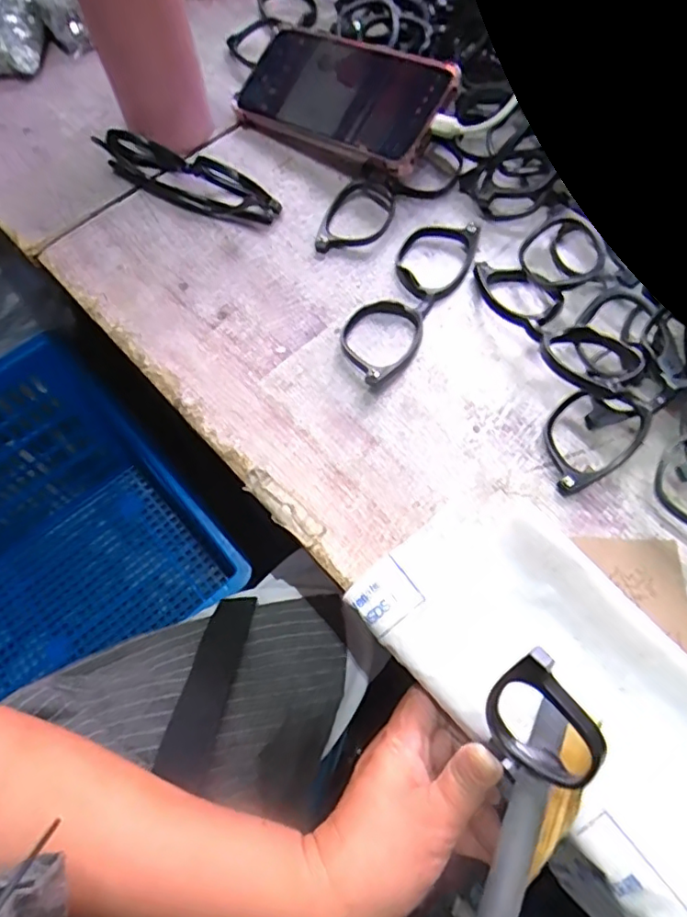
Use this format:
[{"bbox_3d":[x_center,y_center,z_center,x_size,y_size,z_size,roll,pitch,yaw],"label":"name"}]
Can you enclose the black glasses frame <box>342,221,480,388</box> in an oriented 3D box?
[{"bbox_3d":[0.042,-0.108,0.373,0.049,0.012,0.141,31,70,14],"label":"black glasses frame"}]

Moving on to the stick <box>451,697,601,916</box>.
[{"bbox_3d":[0.083,0.156,0.244,0.029,0.012,0.104,34,66,6],"label":"stick"}]

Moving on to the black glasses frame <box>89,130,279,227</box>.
[{"bbox_3d":[-0.113,-0.205,0.405,0.135,0.038,0.031,30,70,13],"label":"black glasses frame"}]

